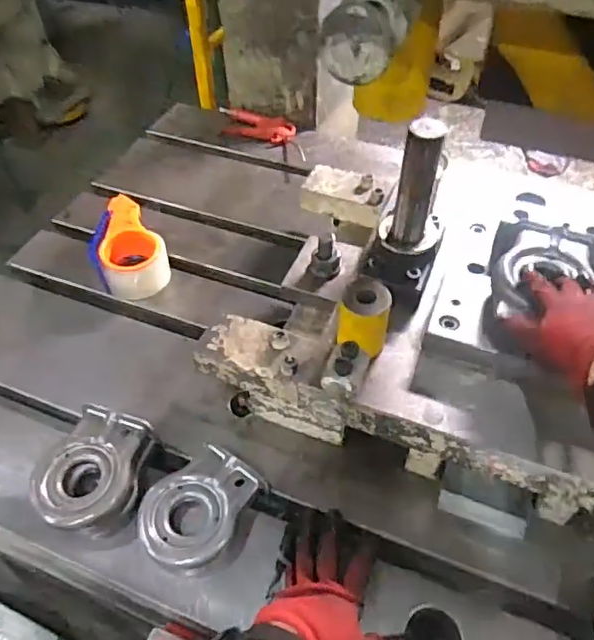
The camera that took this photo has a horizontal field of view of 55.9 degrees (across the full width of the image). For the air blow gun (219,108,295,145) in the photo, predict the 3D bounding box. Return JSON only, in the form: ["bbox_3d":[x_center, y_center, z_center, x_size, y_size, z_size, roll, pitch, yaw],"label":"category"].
[{"bbox_3d":[-0.078,-0.365,1.062,0.160,0.022,0.064,17,51,14],"label":"air blow gun"}]

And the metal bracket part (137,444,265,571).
[{"bbox_3d":[-0.103,0.190,0.574,0.092,0.041,0.117,27,54,21],"label":"metal bracket part"}]

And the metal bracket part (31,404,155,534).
[{"bbox_3d":[-0.215,0.159,0.594,0.108,0.074,0.125,14,51,12],"label":"metal bracket part"}]

